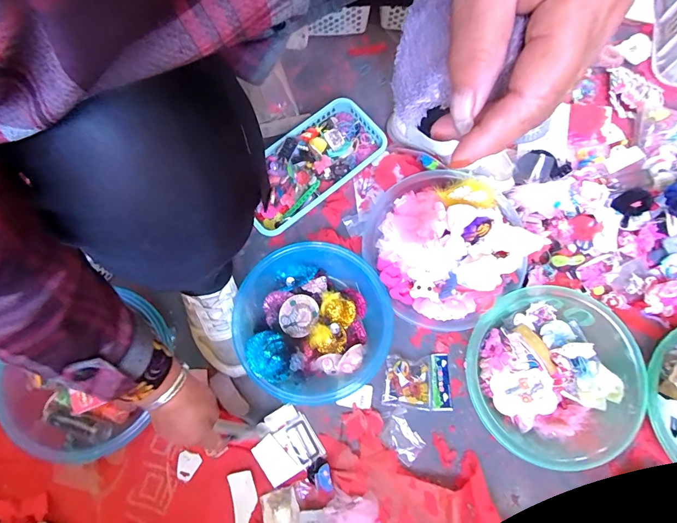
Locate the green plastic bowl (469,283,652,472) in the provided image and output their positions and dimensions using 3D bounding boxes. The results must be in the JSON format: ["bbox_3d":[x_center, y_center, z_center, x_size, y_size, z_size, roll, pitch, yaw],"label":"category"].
[{"bbox_3d":[0.300,0.159,0.537,0.230,0.070,0.227,0,76,0],"label":"green plastic bowl"}]

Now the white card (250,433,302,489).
[{"bbox_3d":[-0.094,0.289,0.540,0.043,0.005,0.068,-37,79,-8],"label":"white card"}]

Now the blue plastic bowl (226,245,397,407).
[{"bbox_3d":[-0.039,0.089,0.553,0.214,0.074,0.230,0,76,0],"label":"blue plastic bowl"}]

